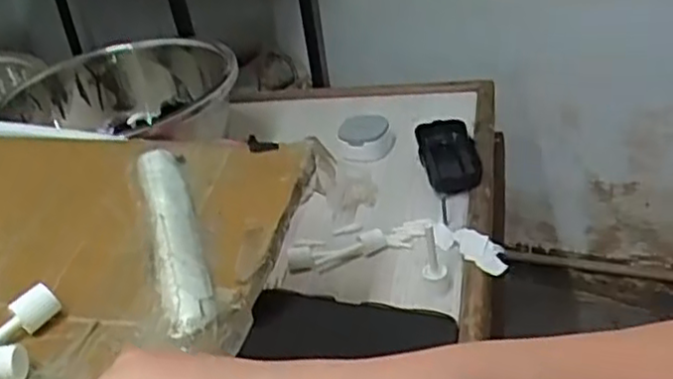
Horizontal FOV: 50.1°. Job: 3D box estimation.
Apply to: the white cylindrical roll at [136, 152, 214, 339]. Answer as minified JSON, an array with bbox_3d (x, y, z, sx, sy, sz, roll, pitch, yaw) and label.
[{"bbox_3d":[-0.095,0.024,0.420,0.027,0.016,0.174,-16,33,-10],"label":"white cylindrical roll"}]

